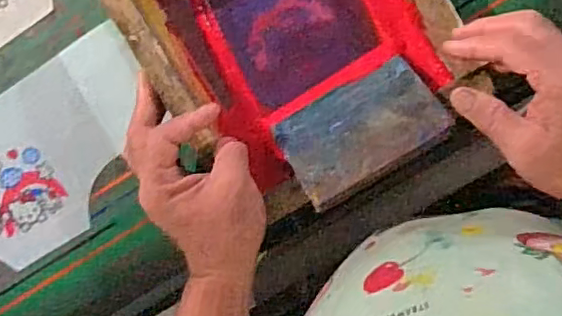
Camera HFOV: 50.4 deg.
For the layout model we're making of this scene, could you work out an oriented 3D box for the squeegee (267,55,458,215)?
[{"bbox_3d":[0.062,-0.025,0.476,0.122,0.006,0.090,-31,53,3],"label":"squeegee"}]

